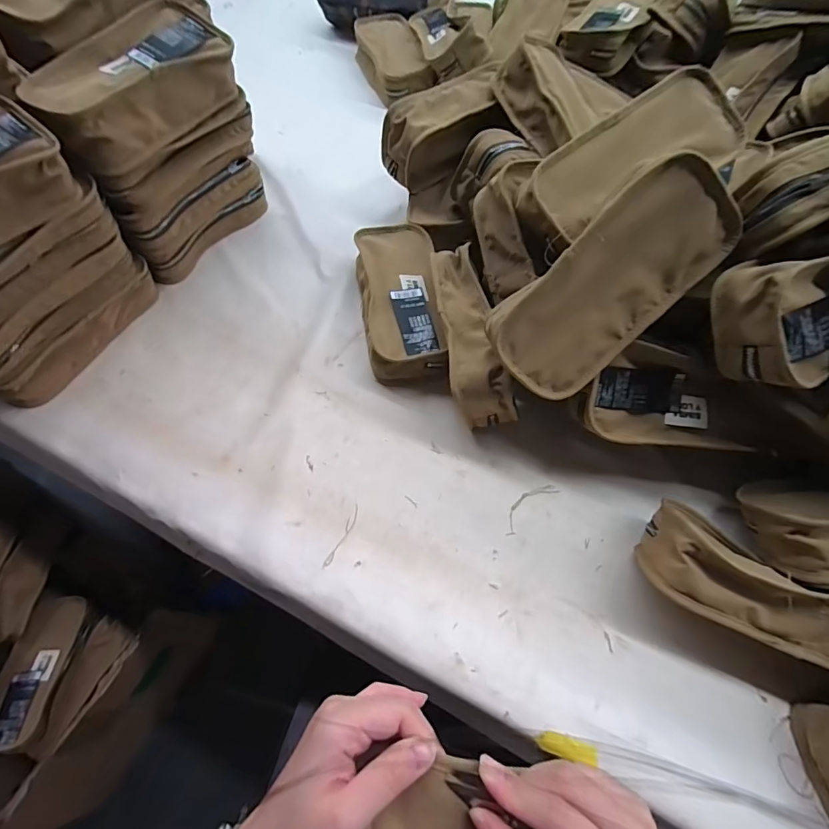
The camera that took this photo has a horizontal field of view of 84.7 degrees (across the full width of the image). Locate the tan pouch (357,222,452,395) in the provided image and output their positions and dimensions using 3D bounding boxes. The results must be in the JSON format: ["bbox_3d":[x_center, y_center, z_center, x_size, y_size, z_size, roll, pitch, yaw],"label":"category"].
[{"bbox_3d":[-0.017,-0.125,0.505,0.087,0.048,0.196,-6,62,-3],"label":"tan pouch"}]

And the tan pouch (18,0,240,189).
[{"bbox_3d":[-0.259,-0.302,0.425,0.091,0.063,0.194,26,64,12],"label":"tan pouch"}]

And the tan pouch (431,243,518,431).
[{"bbox_3d":[0.057,-0.073,0.460,0.066,0.084,0.176,-5,62,-3],"label":"tan pouch"}]

